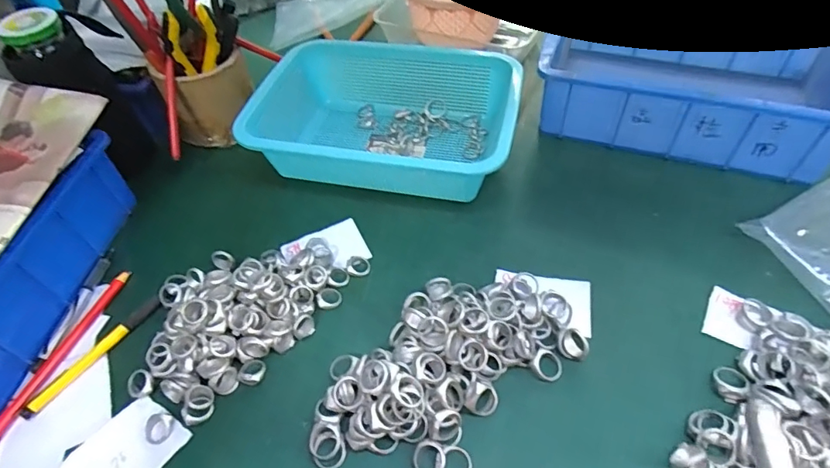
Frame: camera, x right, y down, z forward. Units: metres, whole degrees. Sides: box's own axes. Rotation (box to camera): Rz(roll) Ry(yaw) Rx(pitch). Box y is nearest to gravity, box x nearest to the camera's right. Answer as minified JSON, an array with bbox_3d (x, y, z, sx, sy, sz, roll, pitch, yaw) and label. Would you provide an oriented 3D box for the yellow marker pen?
[{"bbox_3d":[-0.264,0.098,0.388,0.012,0.009,0.121,28,58,25],"label":"yellow marker pen"}]

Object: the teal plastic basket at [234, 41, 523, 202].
[{"bbox_3d":[-0.026,-0.124,0.511,0.264,0.081,0.178,8,52,12],"label":"teal plastic basket"}]

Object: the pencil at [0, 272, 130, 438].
[{"bbox_3d":[-0.294,0.100,0.387,0.013,0.009,0.166,11,53,15],"label":"pencil"}]

